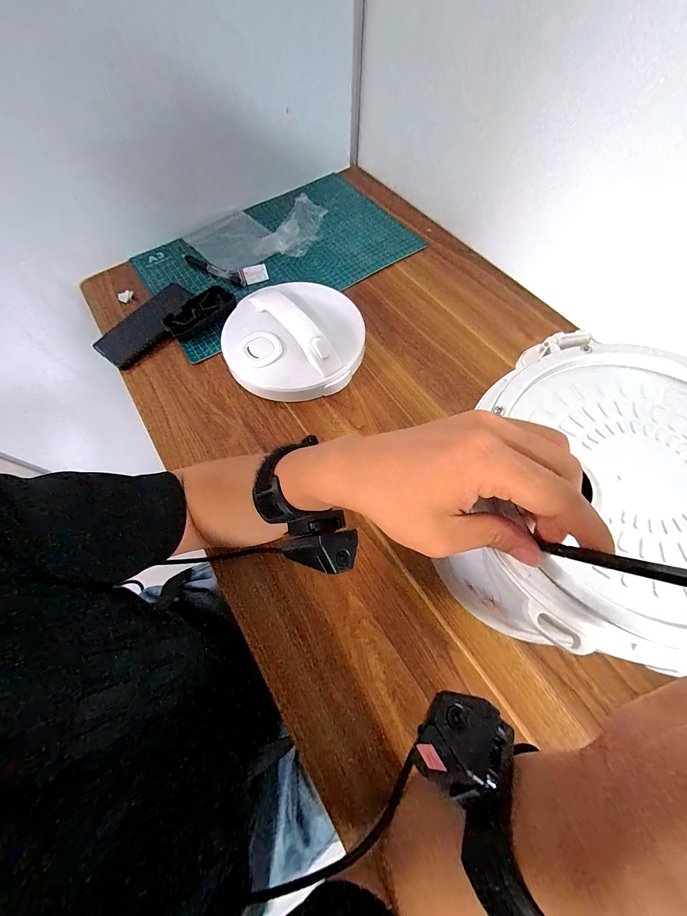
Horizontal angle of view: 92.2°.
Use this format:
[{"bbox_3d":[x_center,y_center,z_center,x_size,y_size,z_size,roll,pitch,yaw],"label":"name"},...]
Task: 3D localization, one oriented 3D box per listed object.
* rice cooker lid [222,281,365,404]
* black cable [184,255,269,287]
[{"bbox_3d":[-0.074,-0.176,0.469,0.186,0.058,0.203,-1,66,2],"label":"rice cooker lid"},{"bbox_3d":[-0.206,-0.318,0.558,0.156,0.027,0.033,17,67,10],"label":"black cable"}]

